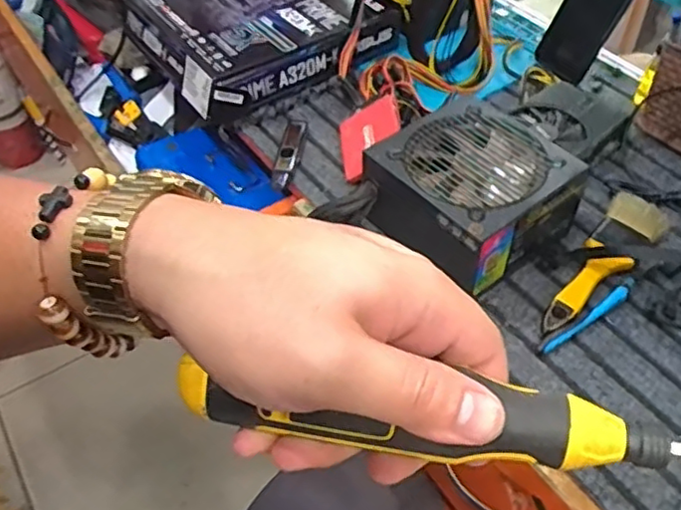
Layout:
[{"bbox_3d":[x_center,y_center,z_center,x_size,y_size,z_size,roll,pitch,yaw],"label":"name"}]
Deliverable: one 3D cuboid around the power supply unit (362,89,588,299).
[{"bbox_3d":[0.118,-0.056,0.619,0.162,0.085,0.156,-30,54,-22],"label":"power supply unit"}]

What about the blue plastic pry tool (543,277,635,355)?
[{"bbox_3d":[0.224,0.053,0.572,0.125,0.013,0.013,-33,55,-25],"label":"blue plastic pry tool"}]

